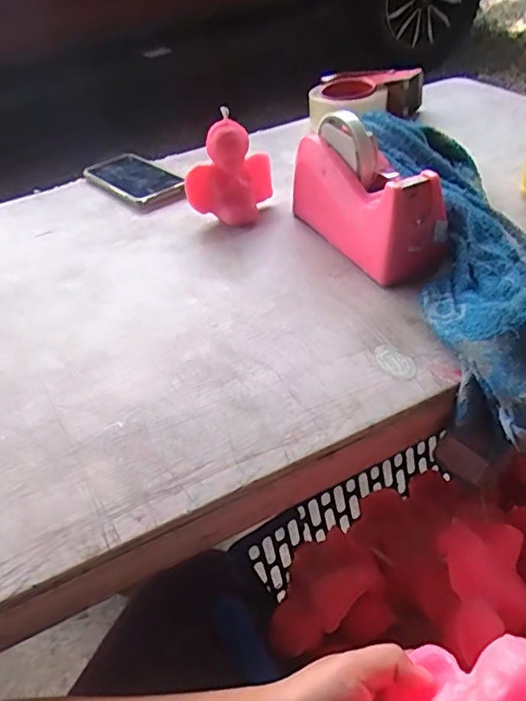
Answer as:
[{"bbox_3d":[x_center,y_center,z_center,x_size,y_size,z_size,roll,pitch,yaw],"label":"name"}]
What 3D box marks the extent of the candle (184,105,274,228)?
[{"bbox_3d":[-0.041,-0.203,0.646,0.099,0.101,0.065,-6,41,1],"label":"candle"}]

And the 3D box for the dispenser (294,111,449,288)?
[{"bbox_3d":[0.097,-0.157,0.564,0.072,0.097,0.184,-25,44,-19],"label":"dispenser"}]

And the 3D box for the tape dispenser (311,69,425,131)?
[{"bbox_3d":[0.160,-0.395,0.879,0.168,0.054,0.092,4,43,12],"label":"tape dispenser"}]

